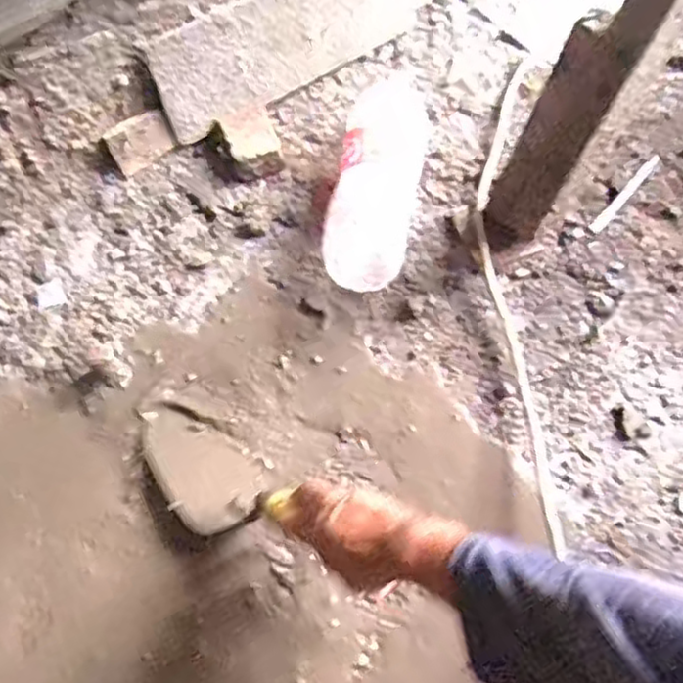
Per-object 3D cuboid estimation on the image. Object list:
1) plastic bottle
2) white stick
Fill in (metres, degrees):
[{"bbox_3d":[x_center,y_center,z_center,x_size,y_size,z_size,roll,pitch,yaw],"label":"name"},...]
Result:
[{"bbox_3d":[0.048,-0.213,0.884,0.093,0.067,0.348,7,61,7],"label":"plastic bottle"},{"bbox_3d":[0.349,-0.183,0.884,0.015,0.005,0.149,37,68,22],"label":"white stick"}]

